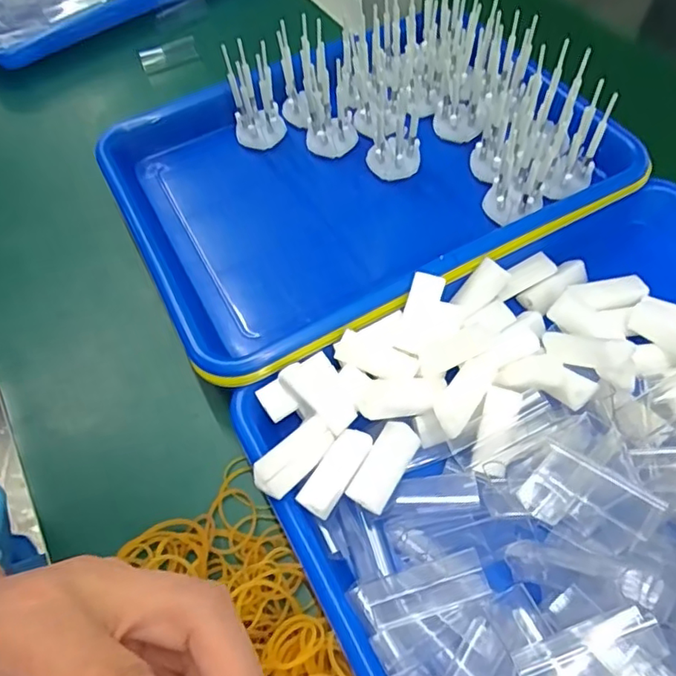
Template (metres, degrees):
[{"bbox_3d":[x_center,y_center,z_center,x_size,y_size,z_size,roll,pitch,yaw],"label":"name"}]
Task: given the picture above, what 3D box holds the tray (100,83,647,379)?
[{"bbox_3d":[0.010,-0.118,0.406,0.318,0.042,0.245,-26,61,-13],"label":"tray"}]

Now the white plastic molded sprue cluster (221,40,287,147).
[{"bbox_3d":[-0.062,-0.178,0.419,0.037,0.083,0.030,-14,59,-6],"label":"white plastic molded sprue cluster"}]

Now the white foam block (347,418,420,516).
[{"bbox_3d":[0.024,0.066,0.288,0.020,0.009,0.046,28,64,18],"label":"white foam block"}]

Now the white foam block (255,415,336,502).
[{"bbox_3d":[-0.021,0.060,0.284,0.019,0.011,0.048,34,49,21],"label":"white foam block"}]

